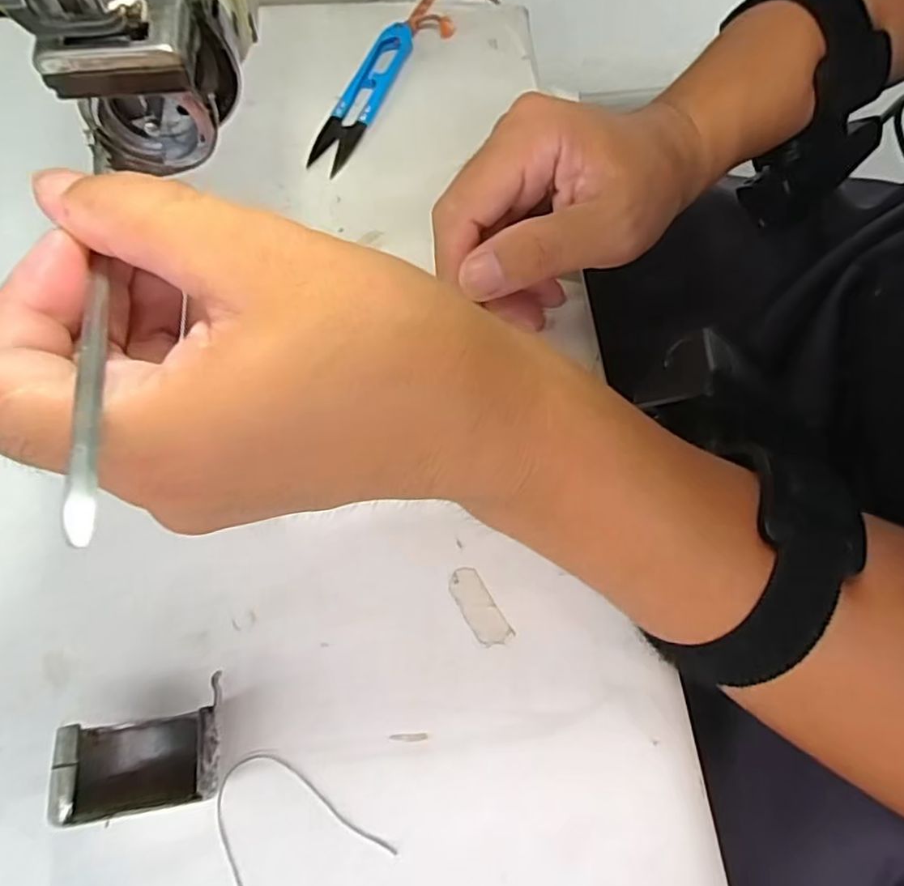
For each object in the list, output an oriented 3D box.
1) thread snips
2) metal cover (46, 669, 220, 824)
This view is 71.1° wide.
[{"bbox_3d":[-0.047,-0.185,0.334,0.021,0.011,0.101,19,69,8],"label":"thread snips"},{"bbox_3d":[-0.096,0.098,0.200,0.047,0.039,0.032,-10,68,-3],"label":"metal cover"}]

